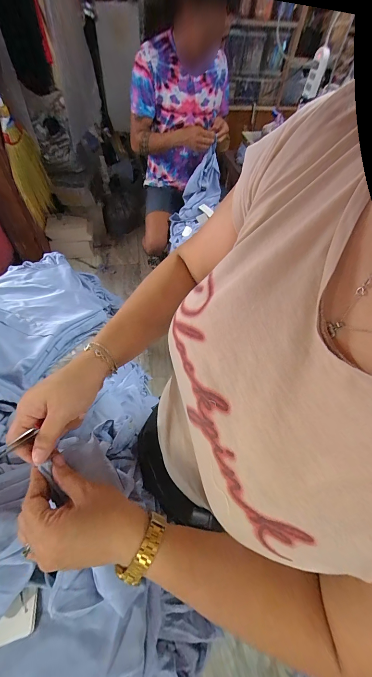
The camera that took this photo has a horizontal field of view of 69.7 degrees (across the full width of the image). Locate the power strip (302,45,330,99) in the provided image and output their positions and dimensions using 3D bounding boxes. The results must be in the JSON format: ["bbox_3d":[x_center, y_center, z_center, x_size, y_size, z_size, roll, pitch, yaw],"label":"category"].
[{"bbox_3d":[0.449,-0.913,0.924,0.049,0.123,0.030,19,57,10],"label":"power strip"}]

